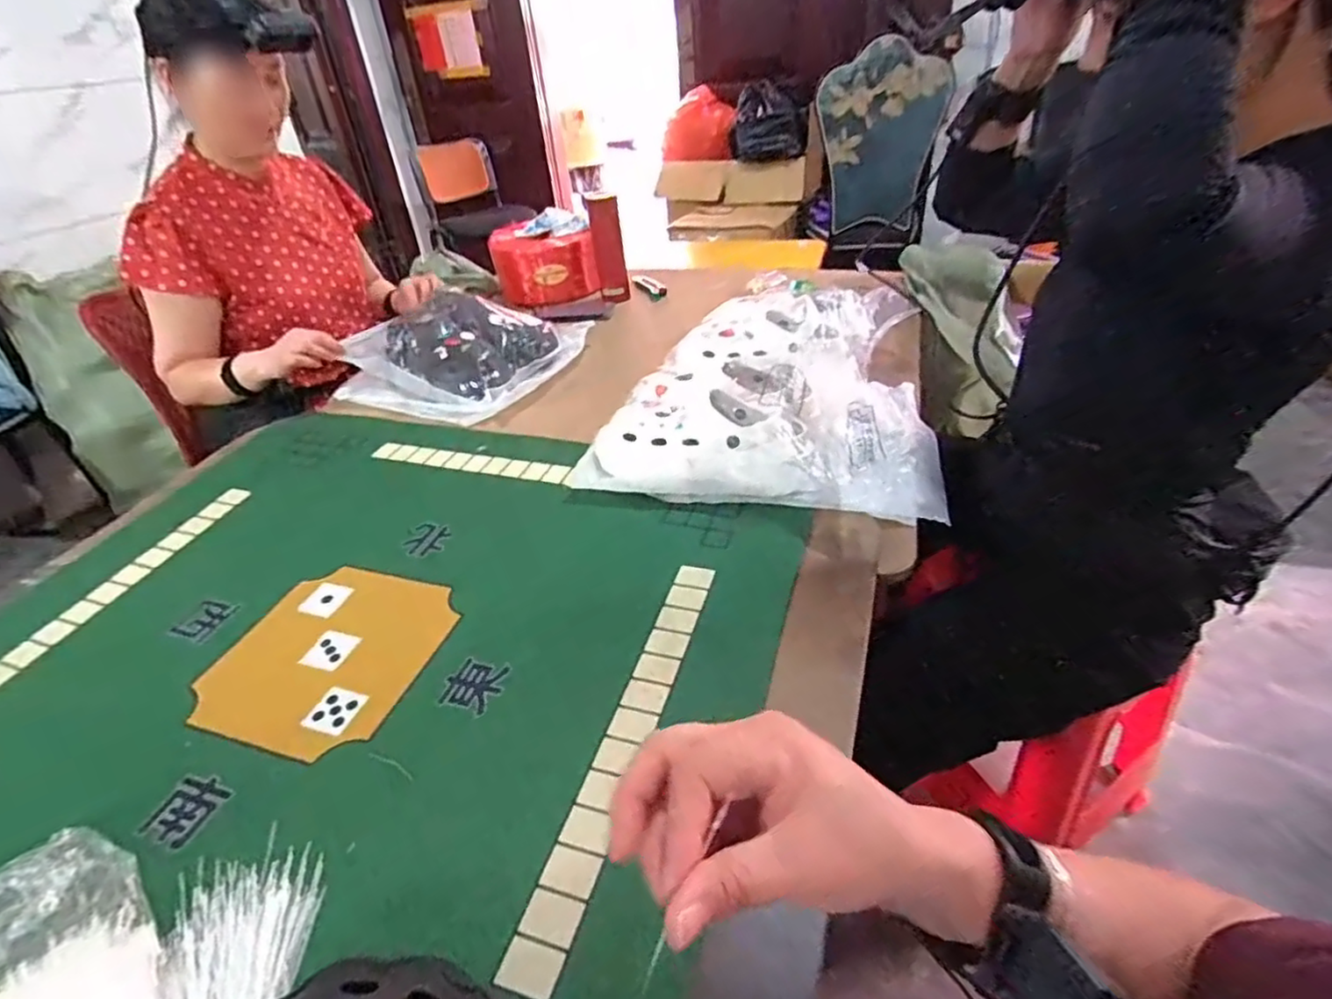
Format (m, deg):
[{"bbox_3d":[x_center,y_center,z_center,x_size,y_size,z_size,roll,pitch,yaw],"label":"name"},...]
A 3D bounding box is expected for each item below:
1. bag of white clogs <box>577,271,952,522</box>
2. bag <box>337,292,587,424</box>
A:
[{"bbox_3d":[0.169,-0.172,0.945,0.429,0.104,0.503,7,37,17],"label":"bag of white clogs"},{"bbox_3d":[-0.373,-0.285,1.162,0.375,0.108,0.342,11,39,22],"label":"bag"}]

